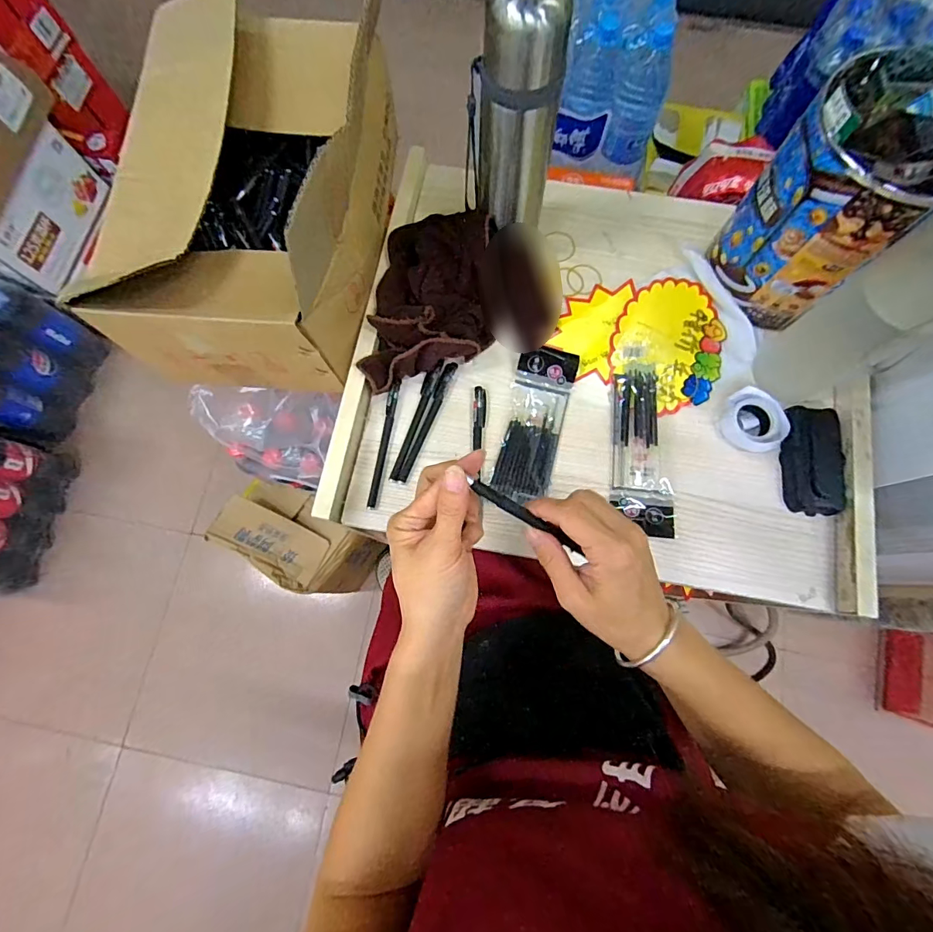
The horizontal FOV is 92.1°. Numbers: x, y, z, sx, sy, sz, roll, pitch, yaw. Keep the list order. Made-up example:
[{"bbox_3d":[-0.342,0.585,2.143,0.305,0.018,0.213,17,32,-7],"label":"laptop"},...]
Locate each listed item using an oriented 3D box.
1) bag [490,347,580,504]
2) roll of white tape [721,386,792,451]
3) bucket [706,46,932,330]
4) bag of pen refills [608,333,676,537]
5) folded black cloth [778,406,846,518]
[{"bbox_3d":[0.072,-0.046,0.475,0.061,0.014,0.163,15,78,4],"label":"bag"},{"bbox_3d":[0.297,-0.047,0.465,0.052,0.020,0.065,-32,79,-6],"label":"roll of white tape"},{"bbox_3d":[0.335,-0.241,0.398,0.126,0.198,0.126,-32,79,-6],"label":"bucket"},{"bbox_3d":[0.179,-0.036,0.467,0.057,0.007,0.211,2,77,2],"label":"bag of pen refills"},{"bbox_3d":[0.350,-0.007,0.458,0.056,0.026,0.108,6,78,3],"label":"folded black cloth"}]

